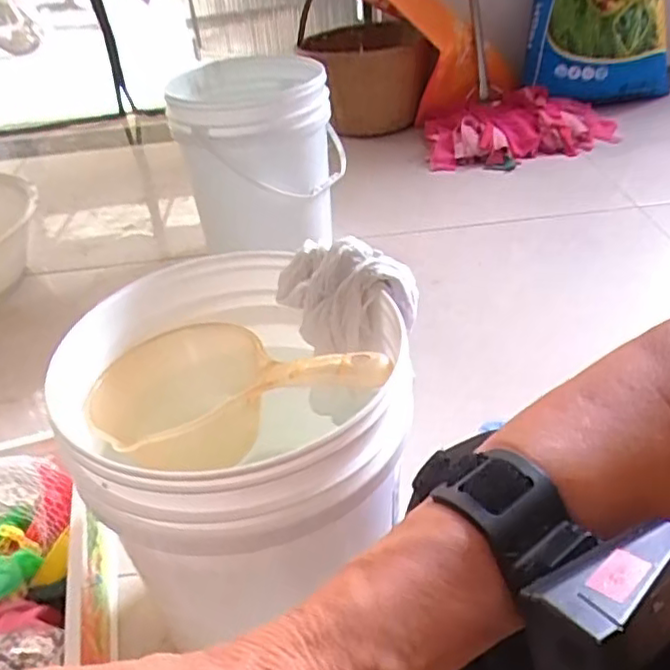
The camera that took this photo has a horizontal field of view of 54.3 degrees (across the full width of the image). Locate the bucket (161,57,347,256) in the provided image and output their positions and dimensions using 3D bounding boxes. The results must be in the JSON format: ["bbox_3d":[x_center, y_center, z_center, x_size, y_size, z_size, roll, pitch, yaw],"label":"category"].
[{"bbox_3d":[-0.129,-0.316,1.180,0.276,0.306,0.301,-4,37,3],"label":"bucket"}]

